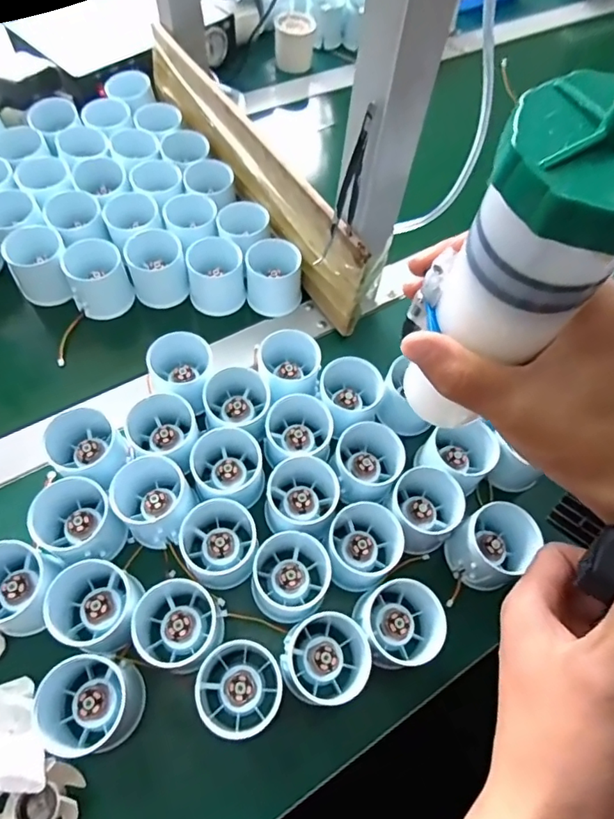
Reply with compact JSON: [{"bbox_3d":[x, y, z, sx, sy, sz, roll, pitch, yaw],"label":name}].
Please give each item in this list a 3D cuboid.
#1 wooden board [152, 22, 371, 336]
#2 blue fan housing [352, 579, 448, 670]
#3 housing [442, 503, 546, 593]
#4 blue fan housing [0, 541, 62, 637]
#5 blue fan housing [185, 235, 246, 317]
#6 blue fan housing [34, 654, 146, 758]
[{"bbox_3d":[-0.065,-0.250,0.515,0.016,0.096,0.400,-28,66,-18],"label":"wooden board"},{"bbox_3d":[0.065,0.145,0.352,0.052,0.048,0.055,2,61,-3],"label":"blue fan housing"},{"bbox_3d":[0.136,0.100,0.379,0.053,0.047,0.048,-32,68,-20],"label":"housing"},{"bbox_3d":[-0.199,0.120,0.348,0.052,0.055,0.050,2,61,-3],"label":"blue fan housing"},{"bbox_3d":[-0.087,-0.126,0.493,0.053,0.048,0.061,-5,61,-7],"label":"blue fan housing"},{"bbox_3d":[-0.133,0.184,0.324,0.051,0.050,0.056,2,61,-3],"label":"blue fan housing"}]

